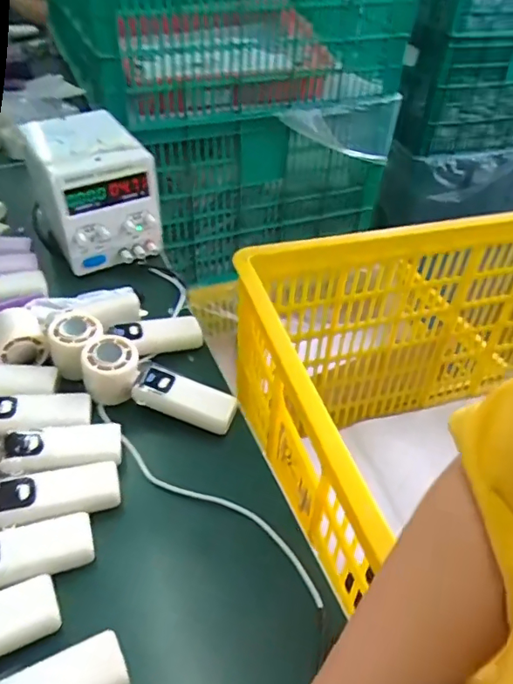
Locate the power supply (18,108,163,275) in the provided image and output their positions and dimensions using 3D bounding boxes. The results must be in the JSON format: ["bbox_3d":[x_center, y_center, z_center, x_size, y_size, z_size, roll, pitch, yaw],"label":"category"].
[{"bbox_3d":[-0.222,-0.210,0.705,0.130,0.139,0.157,-21,49,-23],"label":"power supply"}]

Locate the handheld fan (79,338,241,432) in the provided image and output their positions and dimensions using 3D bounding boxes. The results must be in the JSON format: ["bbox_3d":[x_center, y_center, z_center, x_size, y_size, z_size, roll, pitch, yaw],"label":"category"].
[{"bbox_3d":[-0.102,0.050,0.538,0.168,0.055,0.054,22,46,2],"label":"handheld fan"}]

